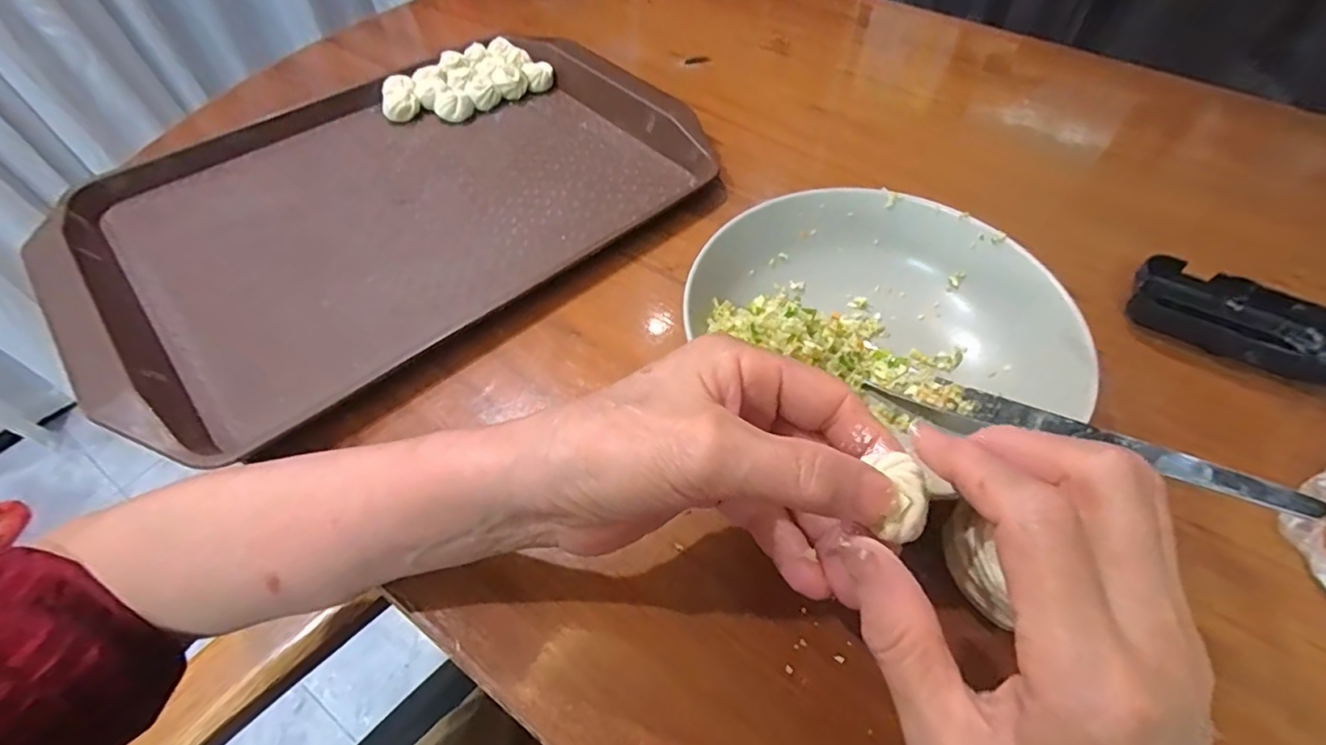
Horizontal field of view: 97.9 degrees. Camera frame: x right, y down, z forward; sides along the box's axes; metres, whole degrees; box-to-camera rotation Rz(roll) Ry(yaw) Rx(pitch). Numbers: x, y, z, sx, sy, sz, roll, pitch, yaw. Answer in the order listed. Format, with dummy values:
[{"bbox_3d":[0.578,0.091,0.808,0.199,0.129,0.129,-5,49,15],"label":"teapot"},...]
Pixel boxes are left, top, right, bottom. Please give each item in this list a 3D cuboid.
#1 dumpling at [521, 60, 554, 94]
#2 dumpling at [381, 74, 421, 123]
[{"bbox_3d":[-0.111,-0.267,0.518,0.024,0.019,0.028,-7,55,-6],"label":"dumpling"},{"bbox_3d":[-0.224,-0.233,0.490,0.030,0.016,0.043,-17,56,-12],"label":"dumpling"}]

